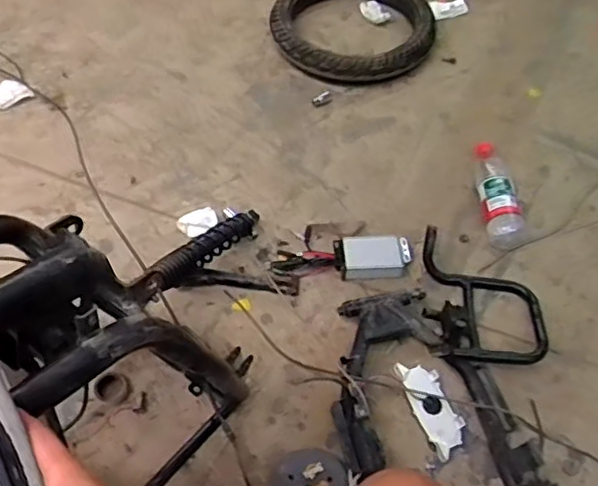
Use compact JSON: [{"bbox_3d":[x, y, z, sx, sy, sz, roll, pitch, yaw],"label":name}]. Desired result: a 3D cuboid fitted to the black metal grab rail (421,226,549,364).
[{"bbox_3d":[0.310,0.083,1.016,0.172,0.076,0.249,-7,57,-7],"label":"black metal grab rail"}]

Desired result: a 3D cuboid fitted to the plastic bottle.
[{"bbox_3d":[0.363,-0.096,1.142,0.069,0.065,0.213,-3,57,-4],"label":"plastic bottle"}]

